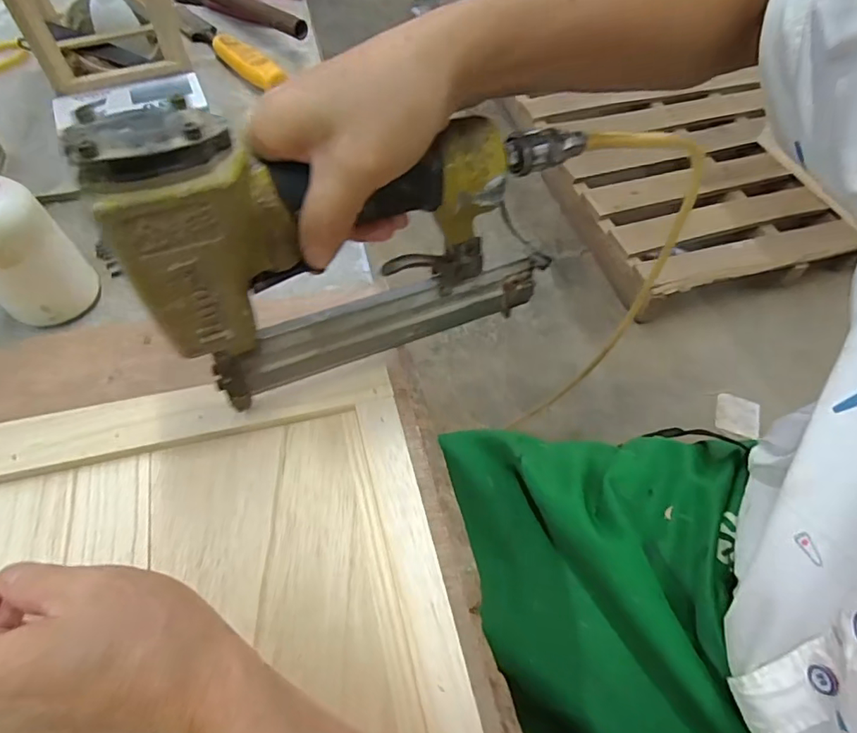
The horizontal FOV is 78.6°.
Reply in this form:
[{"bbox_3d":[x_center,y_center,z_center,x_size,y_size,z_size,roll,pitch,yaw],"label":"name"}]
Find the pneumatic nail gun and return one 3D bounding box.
[{"bbox_3d":[-0.032,-0.076,0.282,0.228,0.155,0.060,-21,61,-17],"label":"pneumatic nail gun"}]

